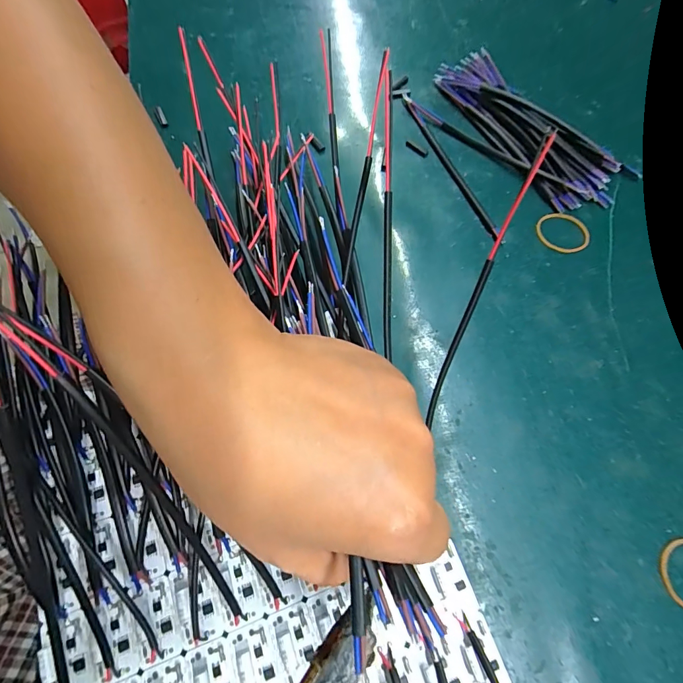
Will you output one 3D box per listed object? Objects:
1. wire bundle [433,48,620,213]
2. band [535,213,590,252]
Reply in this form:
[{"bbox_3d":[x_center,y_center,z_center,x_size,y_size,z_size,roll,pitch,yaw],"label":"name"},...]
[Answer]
[{"bbox_3d":[0.133,-0.155,0.282,0.063,0.014,0.151,-39,76,-14],"label":"wire bundle"},{"bbox_3d":[0.151,-0.075,0.259,0.036,0.004,0.030,-1,71,-2],"label":"band"}]

